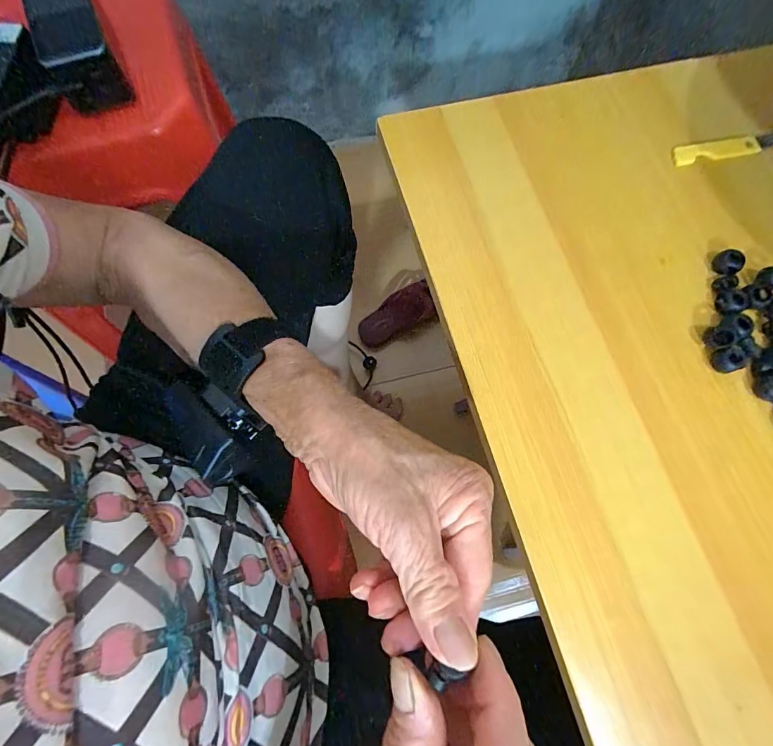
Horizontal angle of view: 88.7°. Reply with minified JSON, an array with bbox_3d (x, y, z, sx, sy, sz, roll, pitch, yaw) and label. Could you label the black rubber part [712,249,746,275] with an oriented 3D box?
[{"bbox_3d":[0.241,-0.078,0.281,0.013,0.016,0.017,-33,75,-11],"label":"black rubber part"}]

